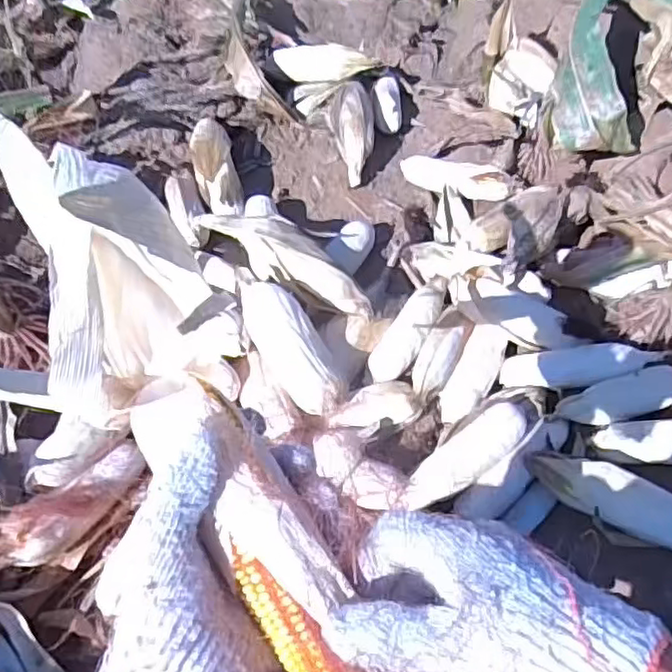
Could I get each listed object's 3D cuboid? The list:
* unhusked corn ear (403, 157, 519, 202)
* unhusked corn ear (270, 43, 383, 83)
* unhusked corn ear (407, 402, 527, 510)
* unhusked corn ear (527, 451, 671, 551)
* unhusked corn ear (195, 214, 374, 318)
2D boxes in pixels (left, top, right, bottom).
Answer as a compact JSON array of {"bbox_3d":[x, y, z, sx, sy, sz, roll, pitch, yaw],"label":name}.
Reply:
[{"bbox_3d":[0.197,-0.262,1.089,0.209,0.040,0.061,20,55,28],"label":"unhusked corn ear"},{"bbox_3d":[-0.018,-0.506,1.239,0.203,0.074,0.067,4,54,1],"label":"unhusked corn ear"},{"bbox_3d":[0.157,0.147,0.776,0.178,0.066,0.066,-35,62,-24],"label":"unhusked corn ear"},{"bbox_3d":[0.336,0.196,0.746,0.239,0.044,0.066,25,57,16],"label":"unhusked corn ear"},{"bbox_3d":[-0.068,-0.116,0.928,0.295,0.051,0.078,36,61,22],"label":"unhusked corn ear"}]

